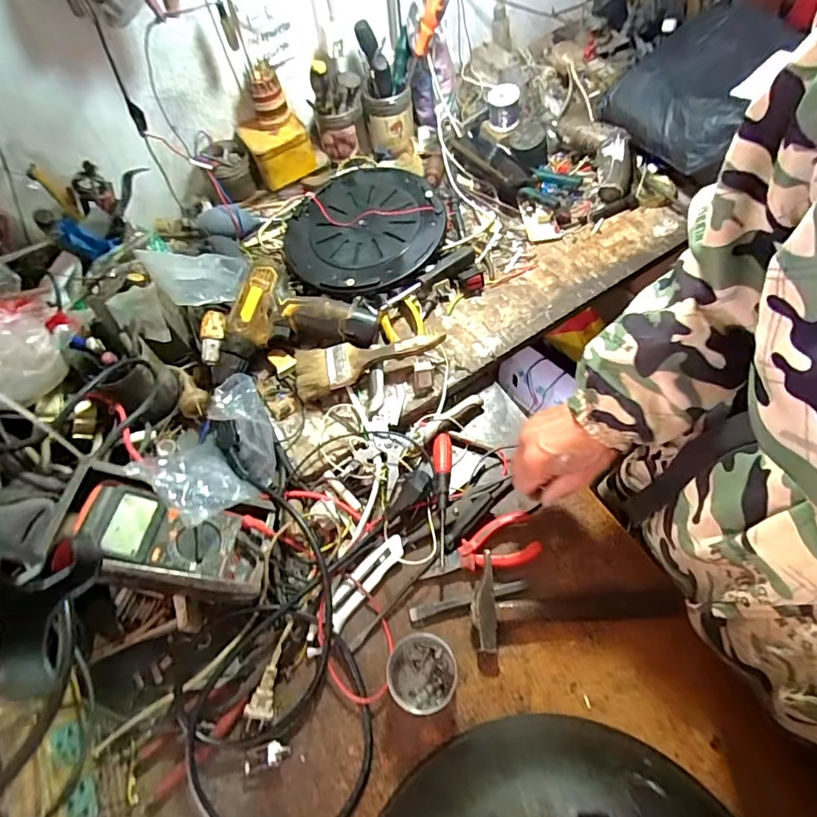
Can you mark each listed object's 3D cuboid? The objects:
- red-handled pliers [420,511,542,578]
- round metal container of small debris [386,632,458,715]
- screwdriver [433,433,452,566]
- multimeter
[{"bbox_3d":[0.077,0.154,0.541,0.128,0.019,0.052,-14,61,-4],"label":"red-handled pliers"},{"bbox_3d":[0.013,0.256,0.477,0.066,0.040,0.065,-2,60,3],"label":"round metal container of small debris"},{"bbox_3d":[0.039,0.100,0.575,0.021,0.018,0.156,0,61,4],"label":"screwdriver"},{"bbox_3d":[-0.239,0.137,0.500,0.184,0.037,0.087,22,63,-13],"label":"multimeter"}]

